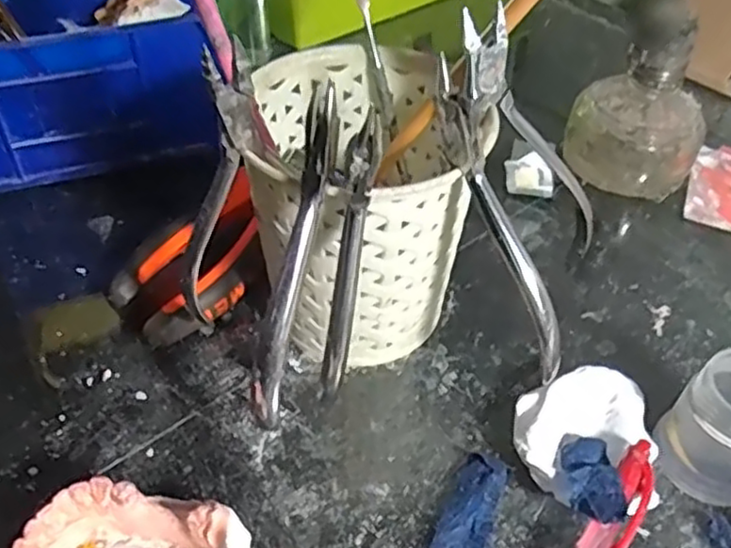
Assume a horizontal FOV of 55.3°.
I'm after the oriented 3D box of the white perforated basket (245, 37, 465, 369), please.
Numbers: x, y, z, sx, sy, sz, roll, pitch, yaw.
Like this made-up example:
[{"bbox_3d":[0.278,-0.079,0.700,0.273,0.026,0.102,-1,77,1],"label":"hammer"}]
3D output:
[{"bbox_3d":[-0.004,-0.023,0.308,0.081,0.111,0.103,-19,49,-19],"label":"white perforated basket"}]

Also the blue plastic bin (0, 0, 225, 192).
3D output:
[{"bbox_3d":[-0.180,-0.122,0.422,0.137,0.090,0.113,-11,47,-12],"label":"blue plastic bin"}]

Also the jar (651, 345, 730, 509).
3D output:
[{"bbox_3d":[0.143,0.060,0.274,0.041,0.050,0.040,1,45,-1],"label":"jar"}]

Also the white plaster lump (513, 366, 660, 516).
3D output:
[{"bbox_3d":[0.088,0.069,0.283,0.056,0.022,0.060,1,45,-1],"label":"white plaster lump"}]

